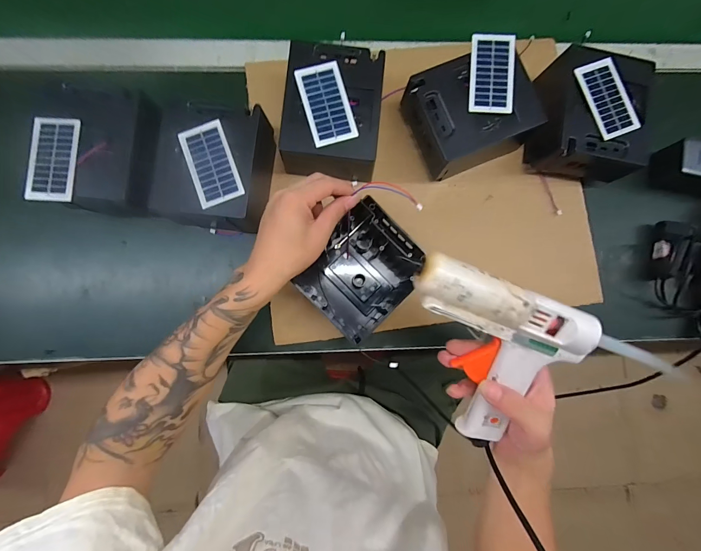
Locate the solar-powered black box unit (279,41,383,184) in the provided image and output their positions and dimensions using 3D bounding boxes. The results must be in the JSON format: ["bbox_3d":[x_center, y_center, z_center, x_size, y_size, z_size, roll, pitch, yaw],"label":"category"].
[{"bbox_3d":[-0.021,-0.199,0.422,0.117,0.077,0.150,7,86,-2],"label":"solar-powered black box unit"}]

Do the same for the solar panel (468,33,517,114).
[{"bbox_3d":[0.172,-0.244,0.399,0.053,0.009,0.091,3,88,-3],"label":"solar panel"}]

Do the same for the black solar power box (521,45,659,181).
[{"bbox_3d":[0.311,-0.207,0.438,0.130,0.081,0.139,3,85,-3],"label":"black solar power box"}]

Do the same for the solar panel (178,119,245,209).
[{"bbox_3d":[-0.160,-0.128,0.377,0.050,0.004,0.093,-20,86,-3],"label":"solar panel"}]

